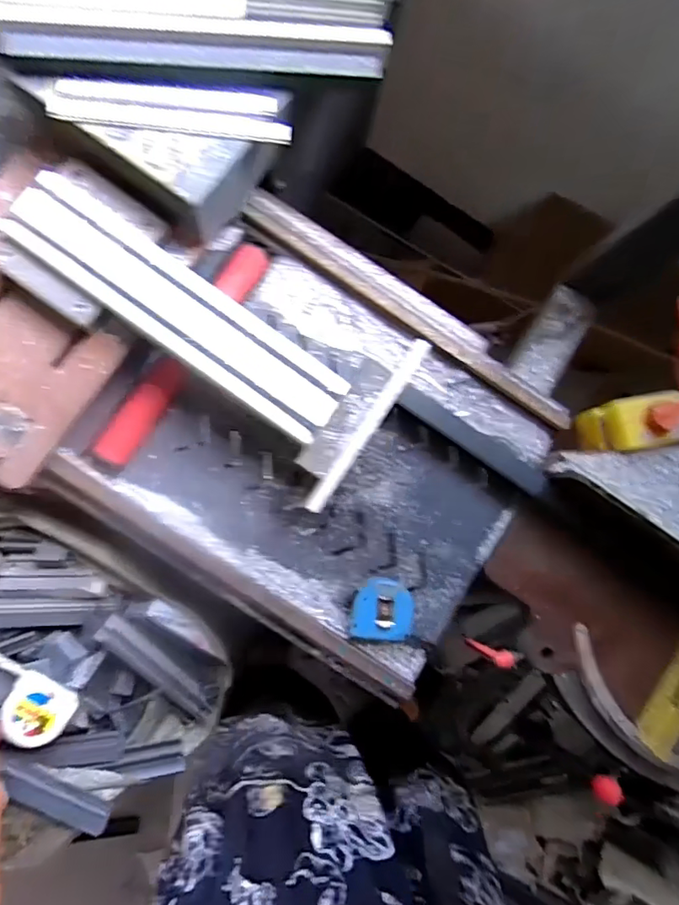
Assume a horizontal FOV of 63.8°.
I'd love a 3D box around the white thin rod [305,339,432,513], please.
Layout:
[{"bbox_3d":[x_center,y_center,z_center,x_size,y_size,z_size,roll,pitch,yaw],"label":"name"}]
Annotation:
[{"bbox_3d":[0.027,-0.024,0.474,0.017,0.008,0.177,35,82,-2],"label":"white thin rod"}]

